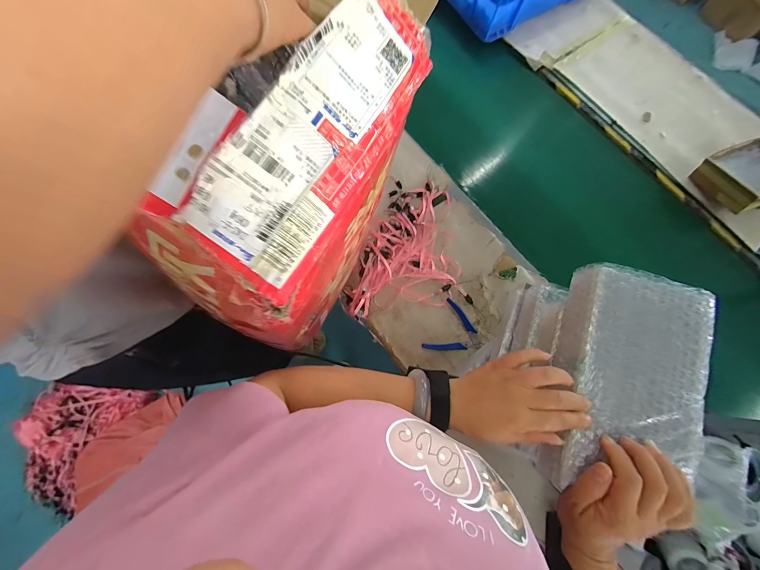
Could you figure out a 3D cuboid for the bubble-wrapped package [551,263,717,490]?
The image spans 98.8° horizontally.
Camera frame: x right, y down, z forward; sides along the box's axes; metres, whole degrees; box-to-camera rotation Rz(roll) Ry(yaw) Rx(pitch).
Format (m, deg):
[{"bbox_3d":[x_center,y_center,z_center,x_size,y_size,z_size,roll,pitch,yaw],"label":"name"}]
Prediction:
[{"bbox_3d":[0.285,0.105,0.370,0.135,0.053,0.233,16,74,3],"label":"bubble-wrapped package"}]

